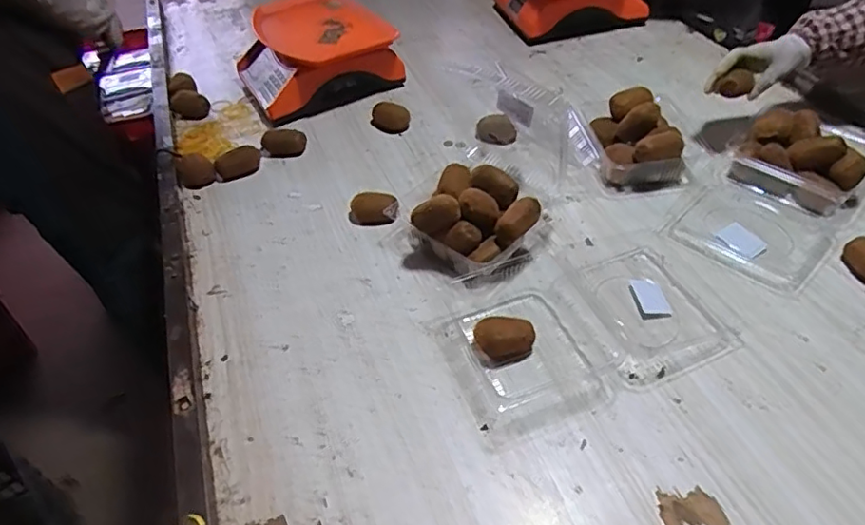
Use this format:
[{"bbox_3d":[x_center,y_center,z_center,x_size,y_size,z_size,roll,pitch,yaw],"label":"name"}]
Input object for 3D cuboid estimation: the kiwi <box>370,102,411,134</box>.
[{"bbox_3d":[-0.086,-0.281,1.111,0.048,0.044,0.087,-36,53,-27],"label":"kiwi"}]

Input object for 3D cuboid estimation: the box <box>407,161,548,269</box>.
[{"bbox_3d":[0.069,-0.059,0.826,0.155,0.102,0.152,24,52,27],"label":"box"}]

